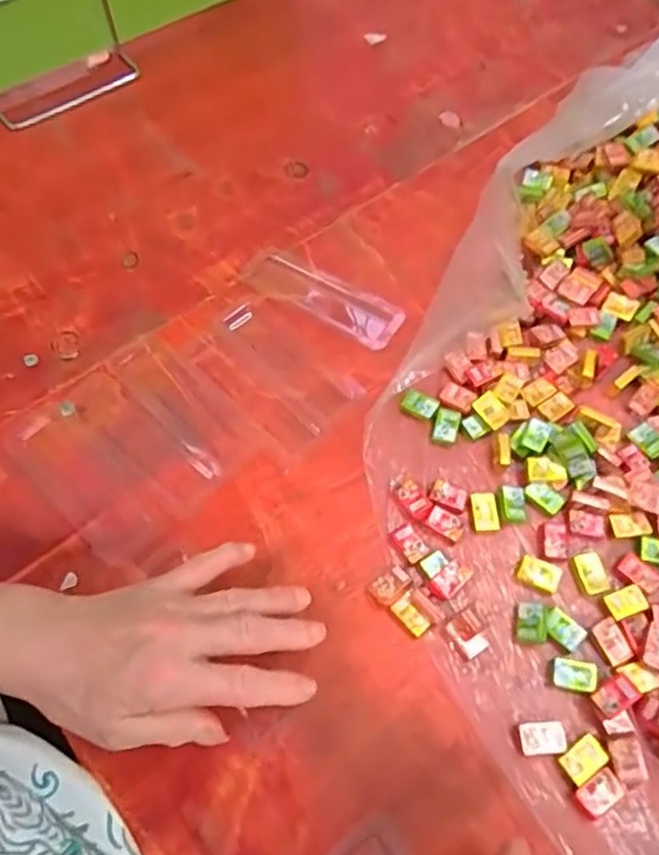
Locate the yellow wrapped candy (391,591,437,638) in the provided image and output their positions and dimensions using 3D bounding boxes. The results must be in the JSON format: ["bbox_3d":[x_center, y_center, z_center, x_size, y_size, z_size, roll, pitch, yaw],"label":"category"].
[{"bbox_3d":[0.053,0.118,0.389,0.016,0.011,0.026,-38,68,-18],"label":"yellow wrapped candy"}]

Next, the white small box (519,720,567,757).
[{"bbox_3d":[0.124,0.180,0.358,0.026,0.005,0.017,-5,62,-2],"label":"white small box"}]

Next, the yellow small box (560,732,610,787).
[{"bbox_3d":[0.146,0.189,0.352,0.026,0.004,0.017,-31,66,-15],"label":"yellow small box"}]

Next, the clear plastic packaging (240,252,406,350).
[{"bbox_3d":[-0.006,-0.108,0.511,0.139,0.006,0.043,28,66,14],"label":"clear plastic packaging"}]

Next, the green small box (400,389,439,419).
[{"bbox_3d":[0.067,-0.017,0.459,0.026,0.007,0.015,22,64,11],"label":"green small box"}]

